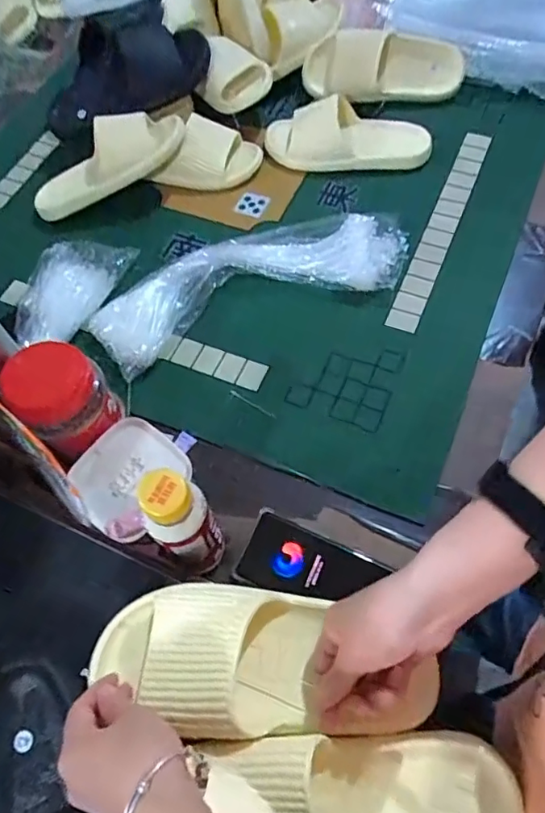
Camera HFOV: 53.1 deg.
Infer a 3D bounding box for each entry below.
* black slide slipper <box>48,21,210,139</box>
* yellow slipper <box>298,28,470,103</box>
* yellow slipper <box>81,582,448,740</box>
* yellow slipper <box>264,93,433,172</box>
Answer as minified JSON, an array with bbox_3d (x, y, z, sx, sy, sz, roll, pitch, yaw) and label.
[{"bbox_3d":[-0.241,-0.537,0.870,0.258,0.101,0.118,-19,63,-6],"label":"black slide slipper"},{"bbox_3d":[0.183,-0.563,0.903,0.252,0.095,0.075,3,33,3],"label":"yellow slipper"},{"bbox_3d":[-0.008,0.185,0.402,0.240,0.068,0.101,10,63,0],"label":"yellow slipper"},{"bbox_3d":[0.117,-0.415,0.844,0.250,0.069,0.107,9,63,9],"label":"yellow slipper"}]

